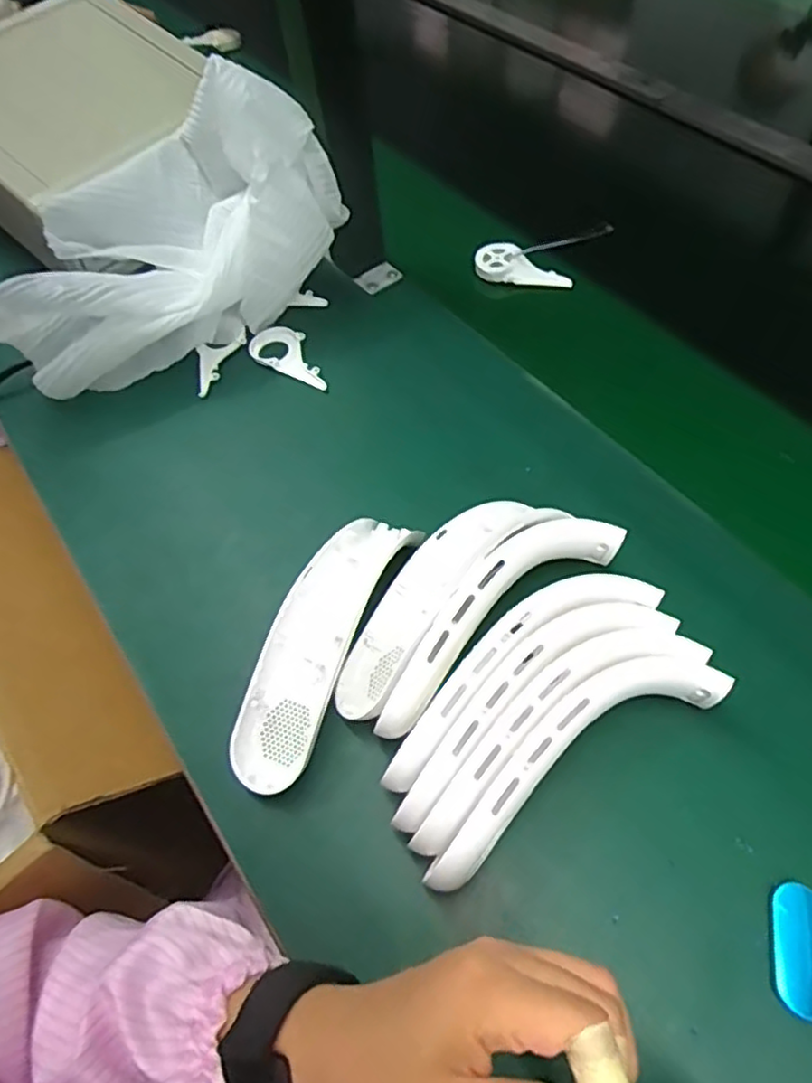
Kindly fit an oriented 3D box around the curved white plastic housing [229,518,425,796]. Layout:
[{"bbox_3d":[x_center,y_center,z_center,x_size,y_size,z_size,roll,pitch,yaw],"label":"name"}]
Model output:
[{"bbox_3d":[-0.055,0.066,0.441,0.055,0.042,0.199,20,64,18],"label":"curved white plastic housing"}]

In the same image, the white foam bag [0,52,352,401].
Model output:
[{"bbox_3d":[-0.226,-0.272,0.589,0.321,0.170,0.168,-28,60,-9],"label":"white foam bag"}]

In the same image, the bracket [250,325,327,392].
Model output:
[{"bbox_3d":[-0.101,-0.172,0.610,0.090,0.008,0.047,29,66,22],"label":"bracket"}]

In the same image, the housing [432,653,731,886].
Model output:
[{"bbox_3d":[0.091,0.119,0.375,0.197,0.030,0.047,-29,62,-13],"label":"housing"}]

